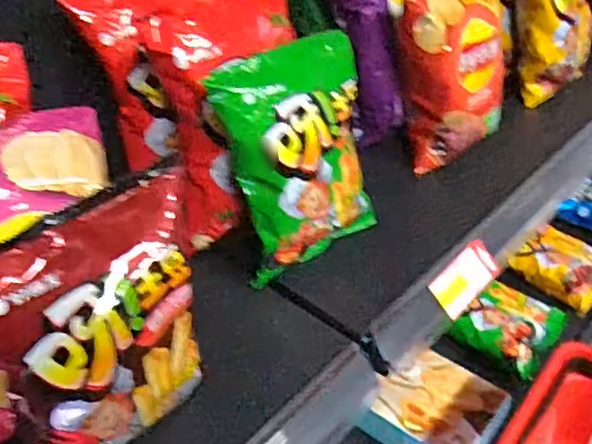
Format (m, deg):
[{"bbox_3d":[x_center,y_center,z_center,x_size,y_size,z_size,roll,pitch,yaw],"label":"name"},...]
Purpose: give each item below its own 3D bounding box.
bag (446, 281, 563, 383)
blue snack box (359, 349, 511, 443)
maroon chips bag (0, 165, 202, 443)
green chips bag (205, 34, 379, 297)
[{"bbox_3d":[0.319,0.146,0.931,0.128,0.052,0.132,27,45,31],"label":"bag"},{"bbox_3d":[0.183,0.247,0.809,0.143,0.059,0.145,28,45,32],"label":"blue snack box"},{"bbox_3d":[-0.121,0.066,0.396,0.063,0.163,0.147,29,46,33],"label":"maroon chips bag"},{"bbox_3d":[0.008,-0.054,0.554,0.143,0.197,0.059,-22,25,-21],"label":"green chips bag"}]

